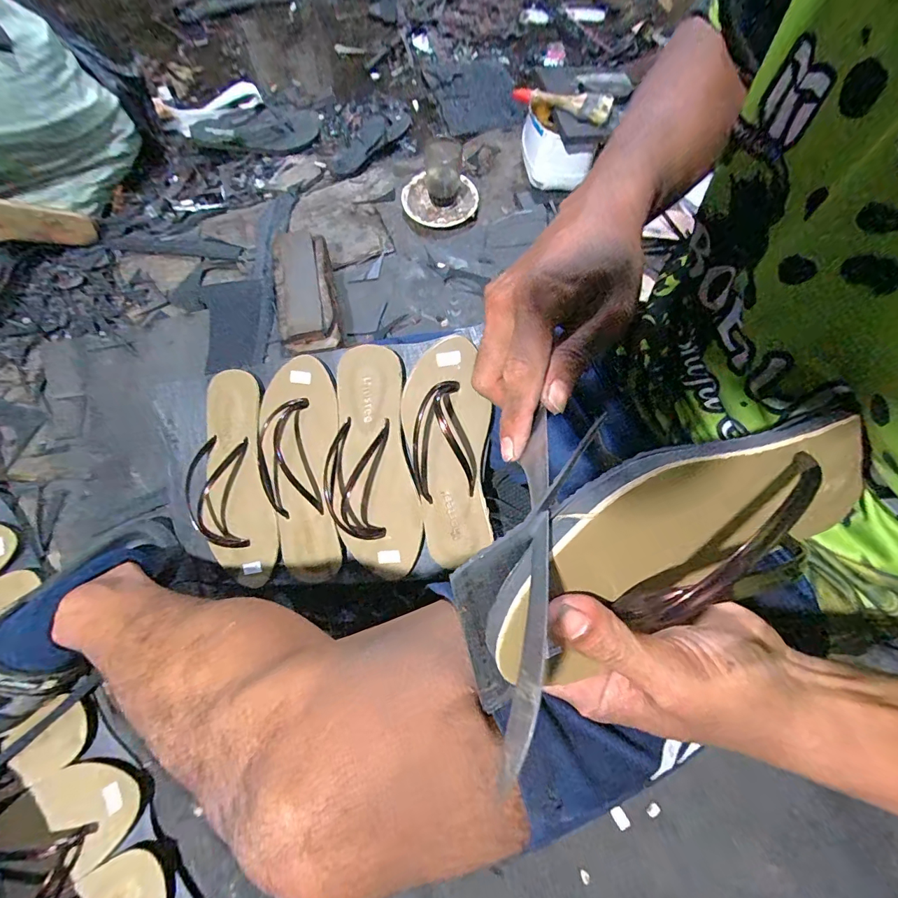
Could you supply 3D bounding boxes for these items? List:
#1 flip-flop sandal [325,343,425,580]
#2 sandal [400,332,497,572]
[{"bbox_3d":[-0.083,0.017,0.450,0.094,0.035,0.251,-5,92,0],"label":"flip-flop sandal"},{"bbox_3d":[-0.002,0.004,0.443,0.089,0.029,0.230,-5,93,0],"label":"sandal"}]

